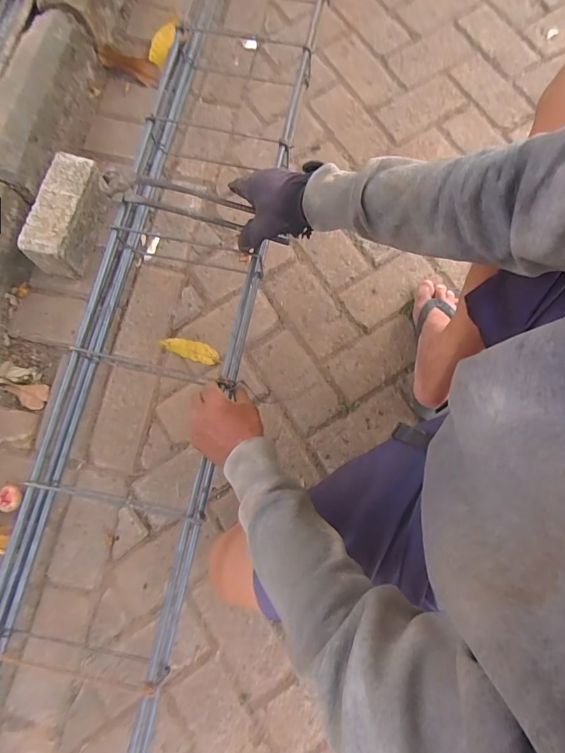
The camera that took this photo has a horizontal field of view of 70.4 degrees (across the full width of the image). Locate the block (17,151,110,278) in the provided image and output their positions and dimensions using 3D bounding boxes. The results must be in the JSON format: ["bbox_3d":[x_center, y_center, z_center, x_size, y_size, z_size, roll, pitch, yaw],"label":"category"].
[{"bbox_3d":[-0.400,-0.295,0.762,0.080,0.117,0.198,19,80,2],"label":"block"}]

